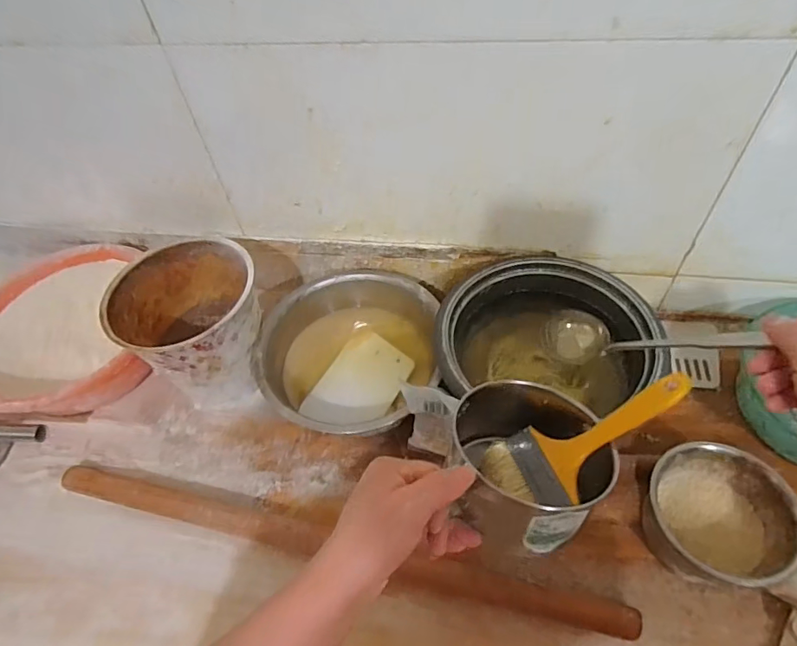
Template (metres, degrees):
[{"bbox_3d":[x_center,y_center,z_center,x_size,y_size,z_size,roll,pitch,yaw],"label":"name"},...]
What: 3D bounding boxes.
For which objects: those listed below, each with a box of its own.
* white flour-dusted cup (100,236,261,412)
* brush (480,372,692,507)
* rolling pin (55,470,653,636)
[{"bbox_3d":[-0.262,0.008,0.667,0.171,0.173,0.181,-3,53,4],"label":"white flour-dusted cup"},{"bbox_3d":[0.162,0.103,0.425,0.184,0.024,0.077,-32,52,14],"label":"brush"},{"bbox_3d":[-0.090,0.243,0.556,0.674,0.030,0.033,9,55,12],"label":"rolling pin"}]

